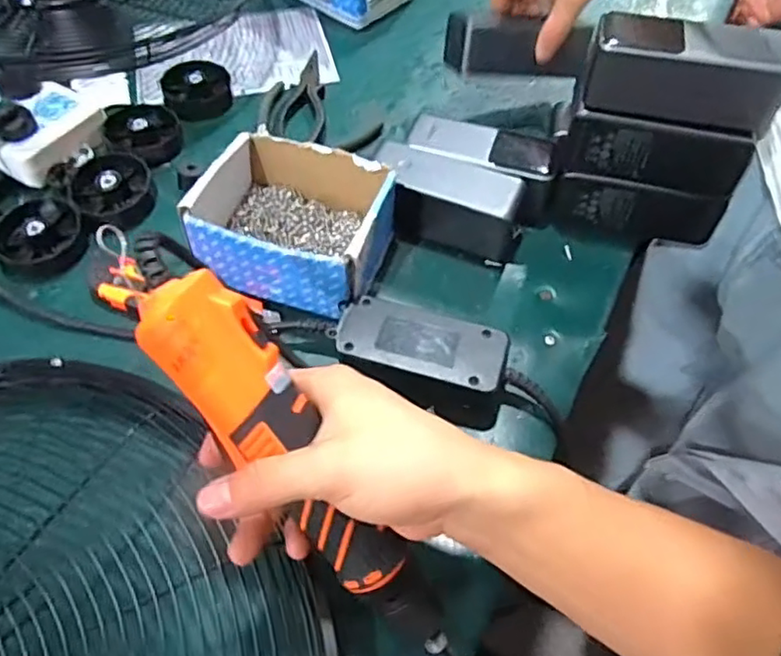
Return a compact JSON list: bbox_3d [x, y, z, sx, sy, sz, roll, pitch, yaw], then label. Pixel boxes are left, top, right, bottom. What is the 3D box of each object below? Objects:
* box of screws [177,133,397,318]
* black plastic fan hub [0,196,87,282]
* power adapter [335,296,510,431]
[{"bbox_3d":[-0.072,-0.083,0.486,0.137,0.080,0.118,18,59,9],"label":"box of screws"},{"bbox_3d":[-0.295,-0.081,0.516,0.068,0.024,0.080,-31,64,-20],"label":"black plastic fan hub"},{"bbox_3d":[0.025,0.019,0.450,0.122,0.037,0.062,19,59,10],"label":"power adapter"}]

